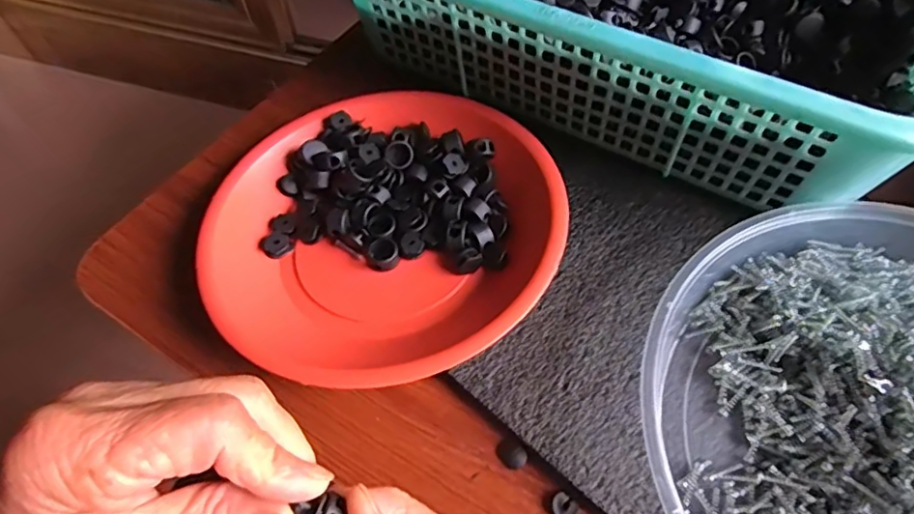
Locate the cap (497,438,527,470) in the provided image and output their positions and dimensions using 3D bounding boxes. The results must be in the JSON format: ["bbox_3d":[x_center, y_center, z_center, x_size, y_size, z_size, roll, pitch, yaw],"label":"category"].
[{"bbox_3d":[0.026,0.093,0.269,0.011,0.005,0.015,-33,63,-17],"label":"cap"}]

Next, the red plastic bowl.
[{"bbox_3d":[-0.041,-0.019,0.316,0.187,0.037,0.190,-1,58,1],"label":"red plastic bowl"}]

